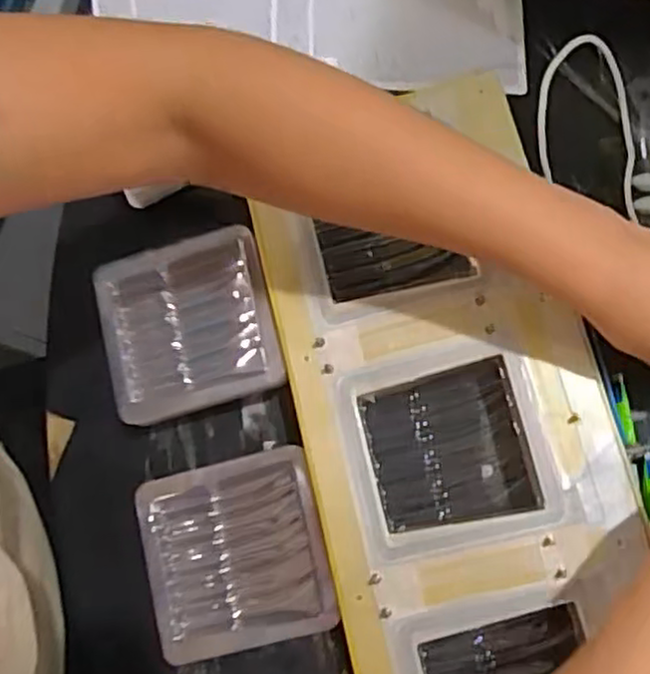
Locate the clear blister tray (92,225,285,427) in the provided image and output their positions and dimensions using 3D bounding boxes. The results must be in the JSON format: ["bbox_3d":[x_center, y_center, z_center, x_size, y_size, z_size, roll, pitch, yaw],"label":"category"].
[{"bbox_3d":[-0.086,-0.007,0.434,0.104,0.019,0.103,-16,78,4],"label":"clear blister tray"}]

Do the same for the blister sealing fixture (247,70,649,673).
[{"bbox_3d":[0.074,0.064,0.395,0.166,0.026,0.409,-15,78,4],"label":"blister sealing fixture"}]

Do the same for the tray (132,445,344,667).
[{"bbox_3d":[-0.054,0.127,0.411,0.103,0.020,0.102,-14,78,4],"label":"tray"}]

